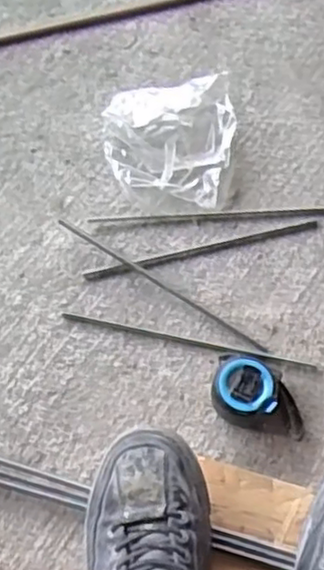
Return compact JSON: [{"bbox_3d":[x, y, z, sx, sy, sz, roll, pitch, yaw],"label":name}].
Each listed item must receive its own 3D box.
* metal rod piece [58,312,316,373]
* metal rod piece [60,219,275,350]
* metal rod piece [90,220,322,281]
[{"bbox_3d":[0.025,0.055,0.677,0.252,0.004,0.008,12,63,7],"label":"metal rod piece"},{"bbox_3d":[-0.004,-0.003,0.709,0.262,0.005,0.006,32,67,16],"label":"metal rod piece"},{"bbox_3d":[0.044,-0.039,0.738,0.256,0.008,0.012,-13,63,-6],"label":"metal rod piece"}]

